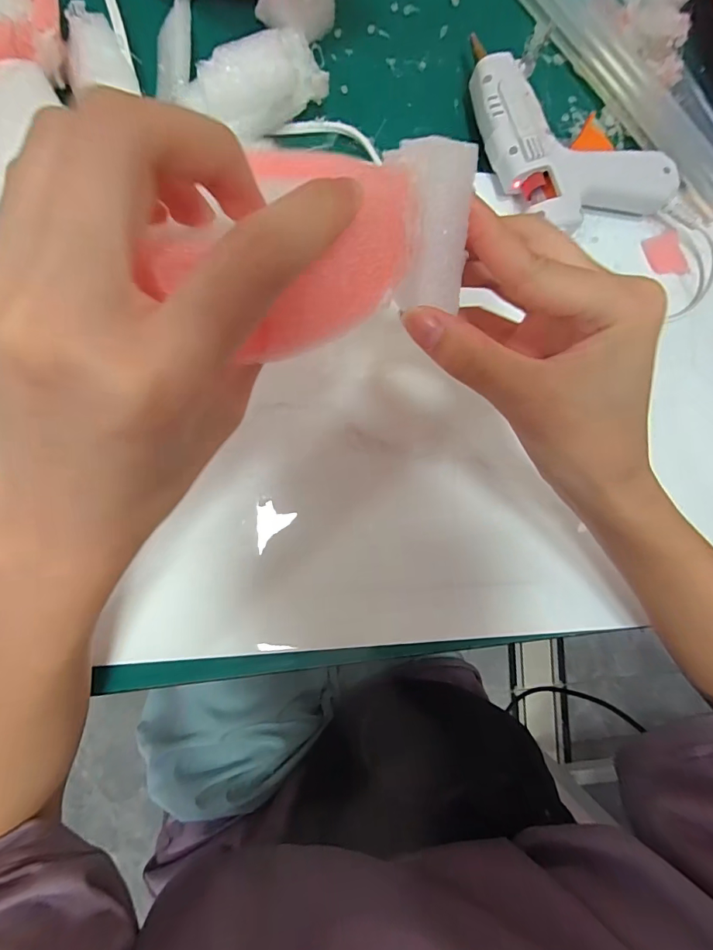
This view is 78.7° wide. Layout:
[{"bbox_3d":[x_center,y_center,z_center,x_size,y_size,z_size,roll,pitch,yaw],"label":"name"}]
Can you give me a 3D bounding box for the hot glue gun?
[{"bbox_3d":[0.134,-0.215,0.276,0.107,0.027,0.117,-19,91,-8],"label":"hot glue gun"}]

